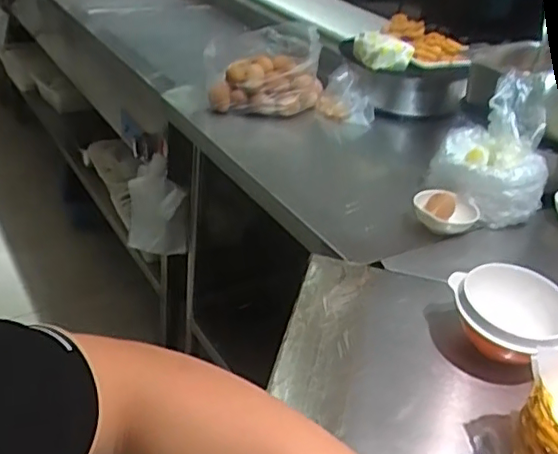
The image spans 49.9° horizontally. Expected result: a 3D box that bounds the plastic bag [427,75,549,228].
[{"bbox_3d":[0.359,-0.134,0.997,0.182,0.183,0.210,19,34,17],"label":"plastic bag"}]

